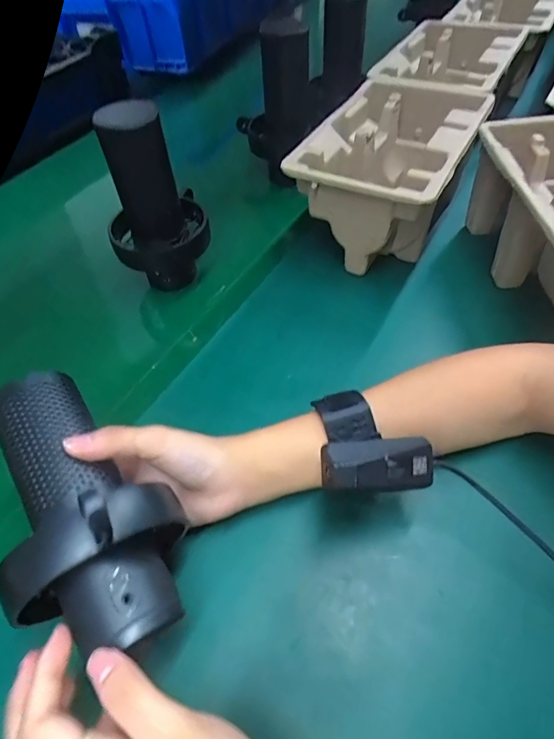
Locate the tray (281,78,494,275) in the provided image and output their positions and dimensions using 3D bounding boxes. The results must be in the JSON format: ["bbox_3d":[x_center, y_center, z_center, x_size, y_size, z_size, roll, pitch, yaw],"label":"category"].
[{"bbox_3d":[0.121,-0.214,0.497,0.144,0.108,0.229,22,55,18],"label":"tray"}]

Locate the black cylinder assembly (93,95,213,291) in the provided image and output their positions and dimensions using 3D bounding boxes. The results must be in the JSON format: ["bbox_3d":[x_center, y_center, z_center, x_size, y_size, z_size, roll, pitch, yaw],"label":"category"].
[{"bbox_3d":[-0.120,-0.173,0.448,0.089,0.173,0.087,-8,51,-5],"label":"black cylinder assembly"}]

